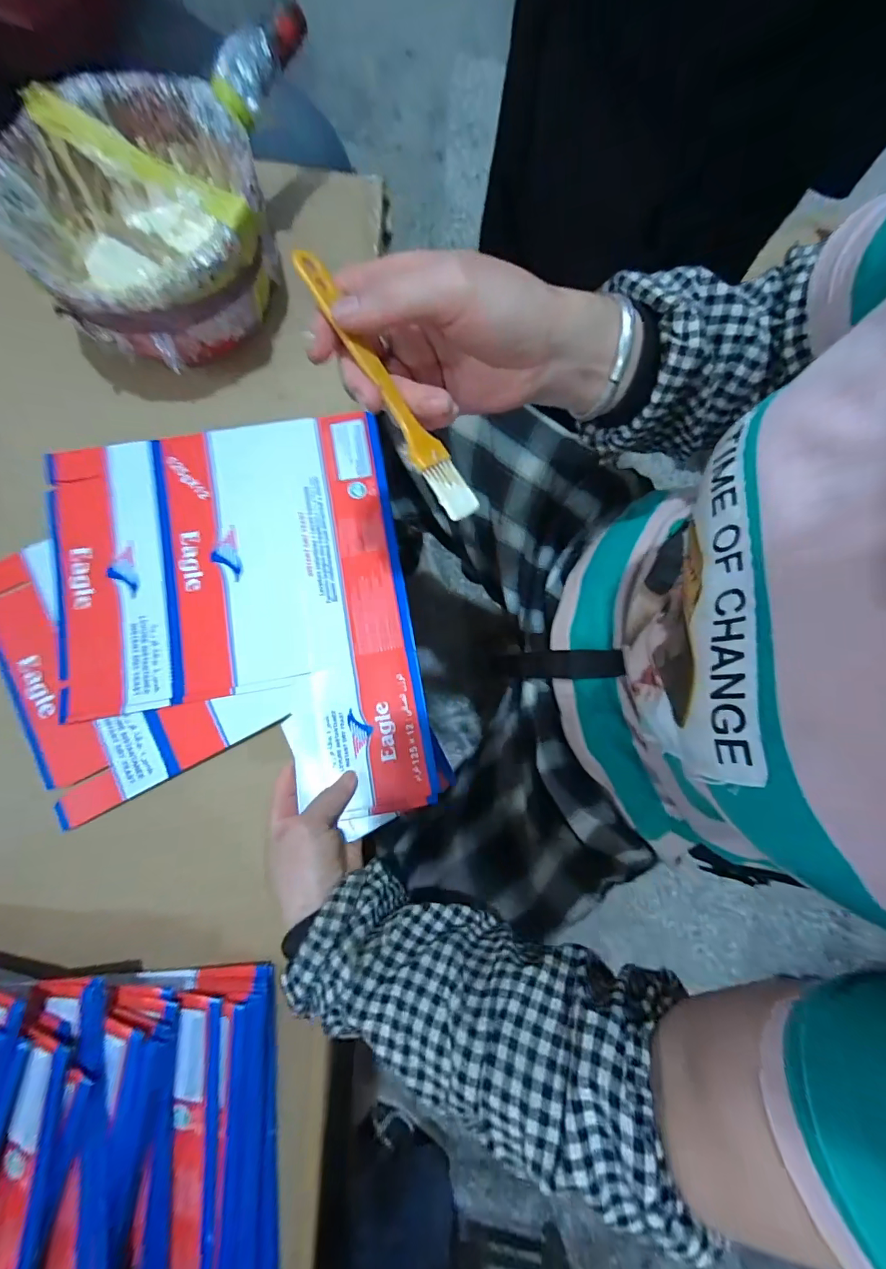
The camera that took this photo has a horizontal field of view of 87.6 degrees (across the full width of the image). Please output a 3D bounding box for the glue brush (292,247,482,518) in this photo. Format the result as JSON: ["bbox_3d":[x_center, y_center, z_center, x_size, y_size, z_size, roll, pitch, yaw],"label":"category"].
[{"bbox_3d":[-0.027,-0.119,0.227,0.019,0.008,0.140,-36,99,-8],"label":"glue brush"}]

